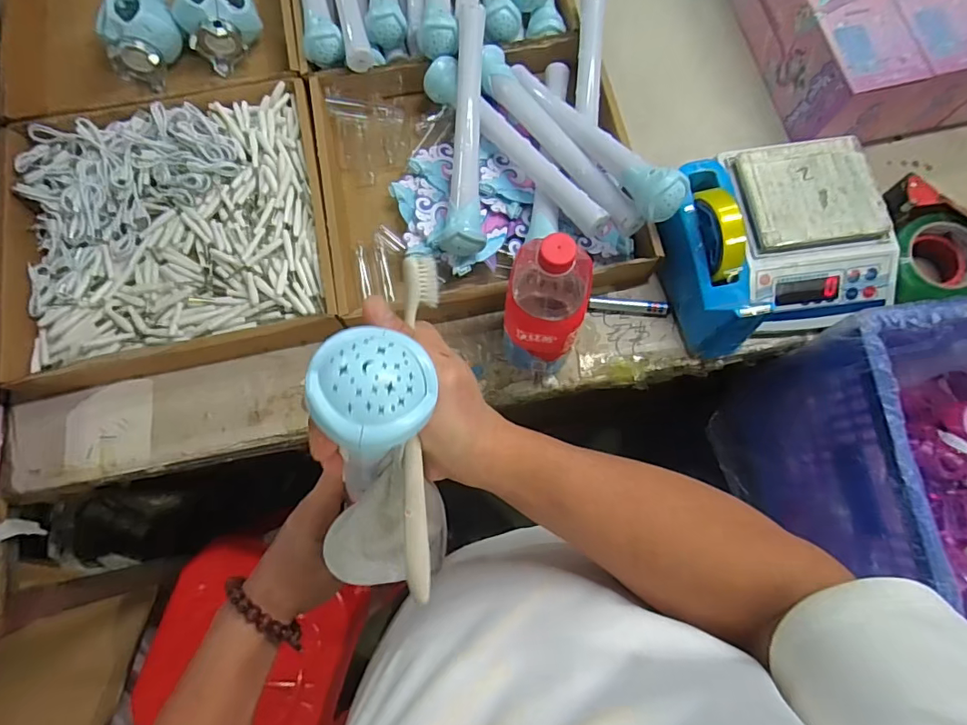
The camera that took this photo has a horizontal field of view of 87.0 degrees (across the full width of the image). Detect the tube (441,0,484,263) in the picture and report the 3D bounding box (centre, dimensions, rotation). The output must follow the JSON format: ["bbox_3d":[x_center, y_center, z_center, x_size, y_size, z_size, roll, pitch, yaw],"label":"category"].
[{"bbox_3d":[-0.022,-0.275,0.611,0.050,0.054,0.311,1,76,0],"label":"tube"}]

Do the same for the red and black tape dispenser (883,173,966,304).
[{"bbox_3d":[0.518,-0.142,0.598,0.100,0.070,0.144,-21,77,-5],"label":"red and black tape dispenser"}]

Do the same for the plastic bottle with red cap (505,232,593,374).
[{"bbox_3d":[0.068,-0.059,0.513,0.087,0.216,0.094,0,76,0],"label":"plastic bottle with red cap"}]

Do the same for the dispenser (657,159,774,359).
[{"bbox_3d":[0.255,-0.118,0.574,0.075,0.115,0.205,-13,76,-3],"label":"dispenser"}]

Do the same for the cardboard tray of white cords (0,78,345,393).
[{"bbox_3d":[-0.386,-0.168,0.633,0.388,0.047,0.356,-12,76,-3],"label":"cardboard tray of white cords"}]

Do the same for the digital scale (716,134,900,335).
[{"bbox_3d":[0.379,-0.153,0.603,0.167,0.070,0.227,-9,76,-2],"label":"digital scale"}]

